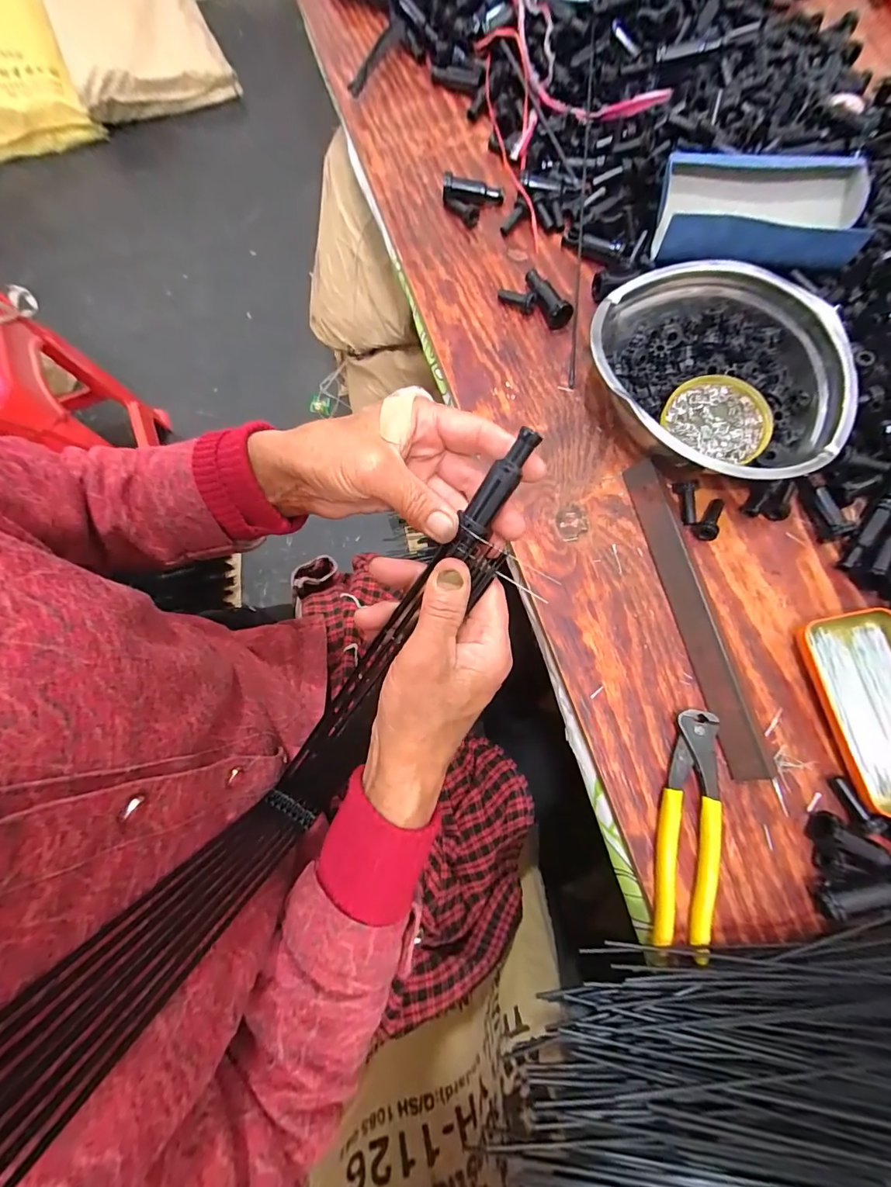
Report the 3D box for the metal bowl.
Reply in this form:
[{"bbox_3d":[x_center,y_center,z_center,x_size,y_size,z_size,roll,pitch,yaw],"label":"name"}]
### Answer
[{"bbox_3d":[0.227,-0.180,0.398,0.200,0.062,0.197,0,74,1],"label":"metal bowl"}]

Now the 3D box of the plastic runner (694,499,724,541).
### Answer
[{"bbox_3d":[0.230,-0.064,0.390,0.017,0.018,0.039,37,78,11],"label":"plastic runner"}]

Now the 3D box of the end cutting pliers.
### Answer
[{"bbox_3d":[0.176,0.167,0.330,0.039,0.015,0.158,13,75,5],"label":"end cutting pliers"}]

